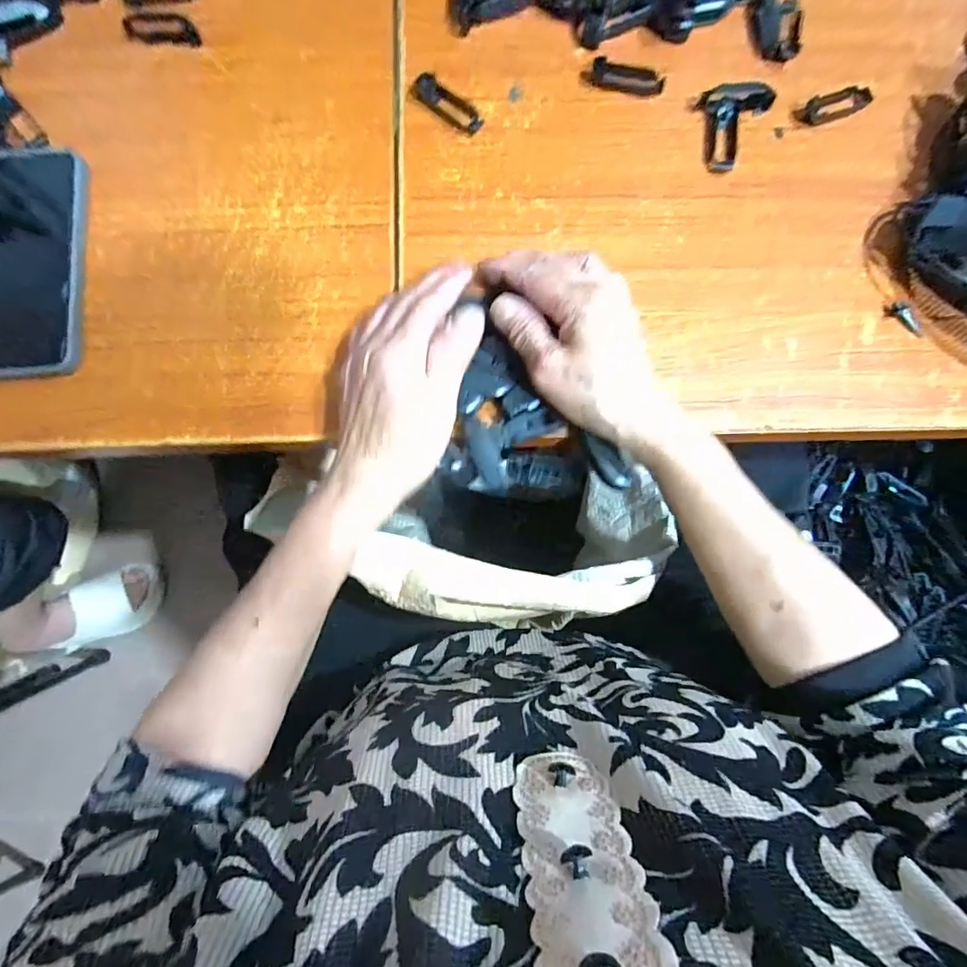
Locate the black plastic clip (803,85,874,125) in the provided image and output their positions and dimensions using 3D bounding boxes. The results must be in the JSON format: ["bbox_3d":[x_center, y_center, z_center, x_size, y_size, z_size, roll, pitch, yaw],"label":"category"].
[{"bbox_3d":[0.269,-0.287,0.380,0.054,0.009,0.020,-22,83,-4],"label":"black plastic clip"}]

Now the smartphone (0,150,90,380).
[{"bbox_3d":[-0.318,-0.154,0.347,0.075,0.014,0.170,-4,82,-1],"label":"smartphone"}]

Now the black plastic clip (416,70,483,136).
[{"bbox_3d":[-0.025,-0.279,0.367,0.056,0.009,0.020,37,83,4],"label":"black plastic clip"}]

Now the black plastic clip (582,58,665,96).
[{"bbox_3d":[0.106,-0.306,0.378,0.060,0.011,0.014,14,82,1],"label":"black plastic clip"}]

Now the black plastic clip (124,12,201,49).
[{"bbox_3d":[-0.243,-0.346,0.380,0.057,0.004,0.026,4,82,0],"label":"black plastic clip"}]

